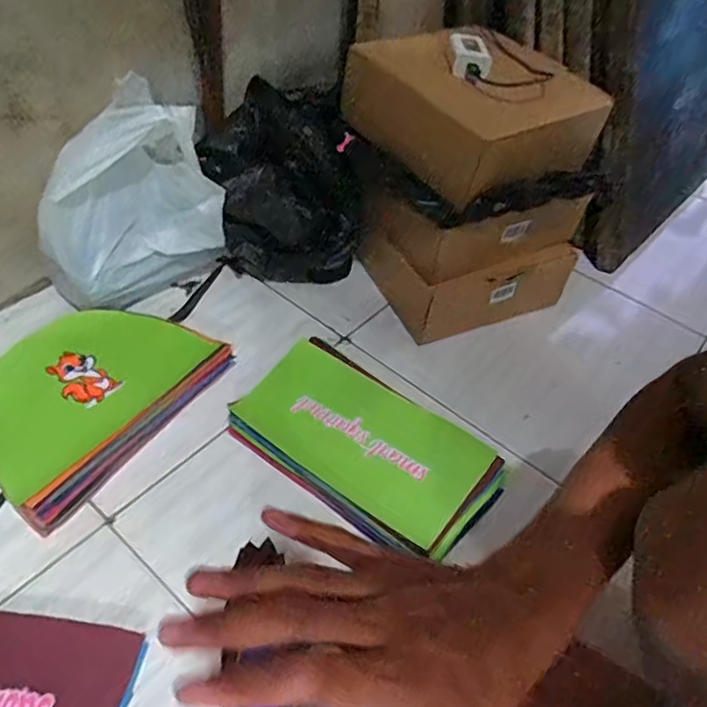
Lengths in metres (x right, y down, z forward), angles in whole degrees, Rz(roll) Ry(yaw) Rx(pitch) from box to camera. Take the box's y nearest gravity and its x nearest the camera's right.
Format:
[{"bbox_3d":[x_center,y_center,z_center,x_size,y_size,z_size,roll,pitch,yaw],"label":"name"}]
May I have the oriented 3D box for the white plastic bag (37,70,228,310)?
[{"bbox_3d":[-0.311,-0.210,0.840,0.148,0.229,0.234,37,54,27],"label":"white plastic bag"}]

